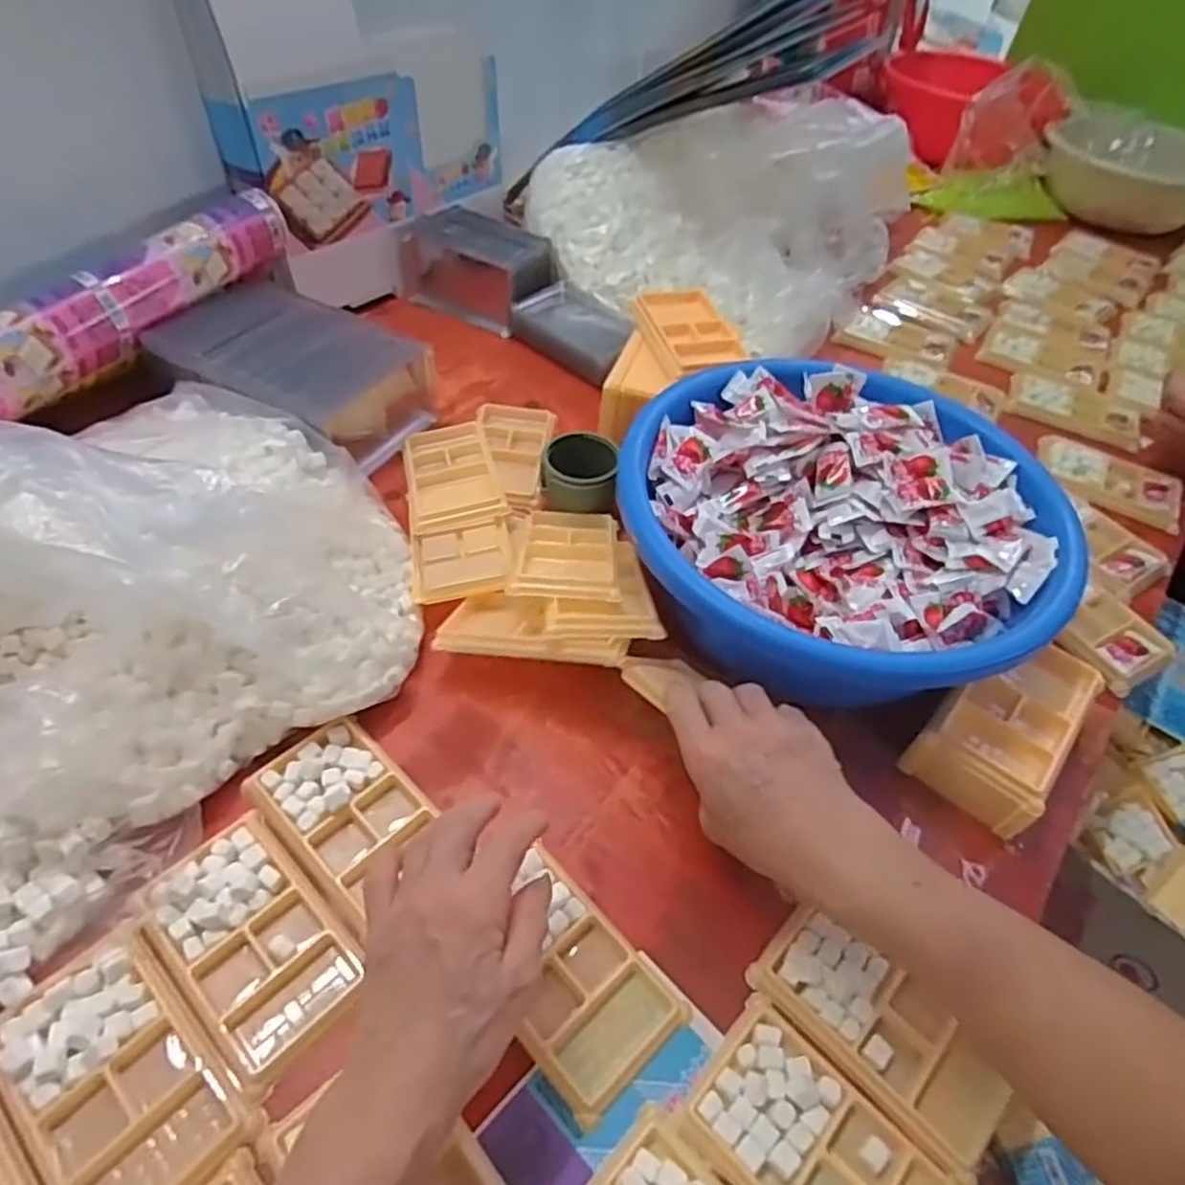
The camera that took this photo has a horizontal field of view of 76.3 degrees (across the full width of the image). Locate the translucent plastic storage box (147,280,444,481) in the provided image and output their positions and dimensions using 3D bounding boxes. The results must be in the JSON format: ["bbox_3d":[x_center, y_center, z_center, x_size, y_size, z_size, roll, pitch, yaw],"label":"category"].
[{"bbox_3d":[-0.277,-0.200,0.706,0.216,0.081,0.149,24,52,14],"label":"translucent plastic storage box"}]

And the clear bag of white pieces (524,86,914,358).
[{"bbox_3d":[0.186,-0.523,0.980,0.394,0.134,0.569,25,52,14],"label":"clear bag of white pieces"}]

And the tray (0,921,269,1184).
[{"bbox_3d":[-0.234,0.242,0.376,0.082,0.021,0.132,-34,61,-29],"label":"tray"}]

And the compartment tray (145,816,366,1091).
[{"bbox_3d":[-0.188,0.192,0.419,0.125,0.020,0.078,37,56,23],"label":"compartment tray"}]

